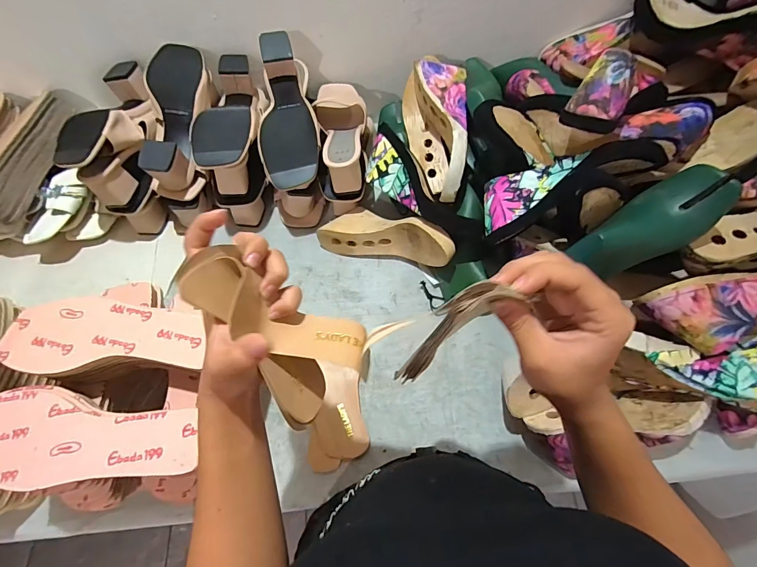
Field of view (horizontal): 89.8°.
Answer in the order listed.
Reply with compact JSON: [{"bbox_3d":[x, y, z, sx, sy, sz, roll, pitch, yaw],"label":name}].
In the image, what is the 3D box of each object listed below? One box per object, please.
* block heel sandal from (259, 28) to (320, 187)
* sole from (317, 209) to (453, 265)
[{"bbox_3d":[-0.142,-0.262,0.598,0.089,0.073,0.236,-7,82,-2],"label":"block heel sandal"},{"bbox_3d":[0.017,-0.076,0.614,0.231,0.082,0.074,9,64,27],"label":"sole"}]

